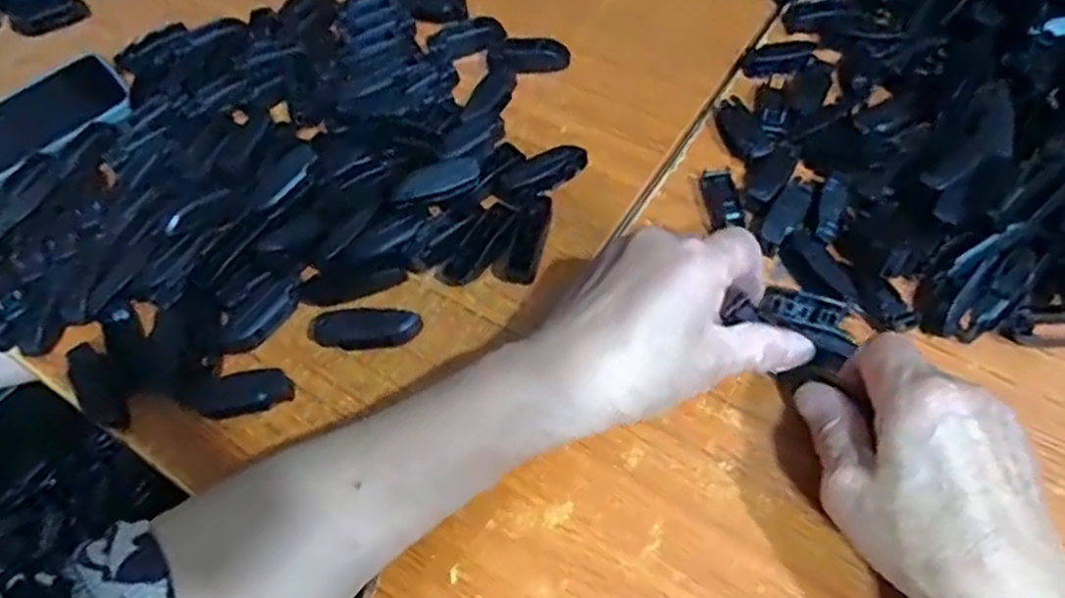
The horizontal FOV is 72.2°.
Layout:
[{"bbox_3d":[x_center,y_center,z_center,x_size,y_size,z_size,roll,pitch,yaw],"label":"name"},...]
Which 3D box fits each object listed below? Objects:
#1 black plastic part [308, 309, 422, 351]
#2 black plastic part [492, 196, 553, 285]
[{"bbox_3d":[-0.091,0.016,0.389,0.061,0.015,0.020,-3,58,2],"label":"black plastic part"},{"bbox_3d":[-0.003,-0.035,0.418,0.023,0.006,0.058,14,61,12],"label":"black plastic part"}]

